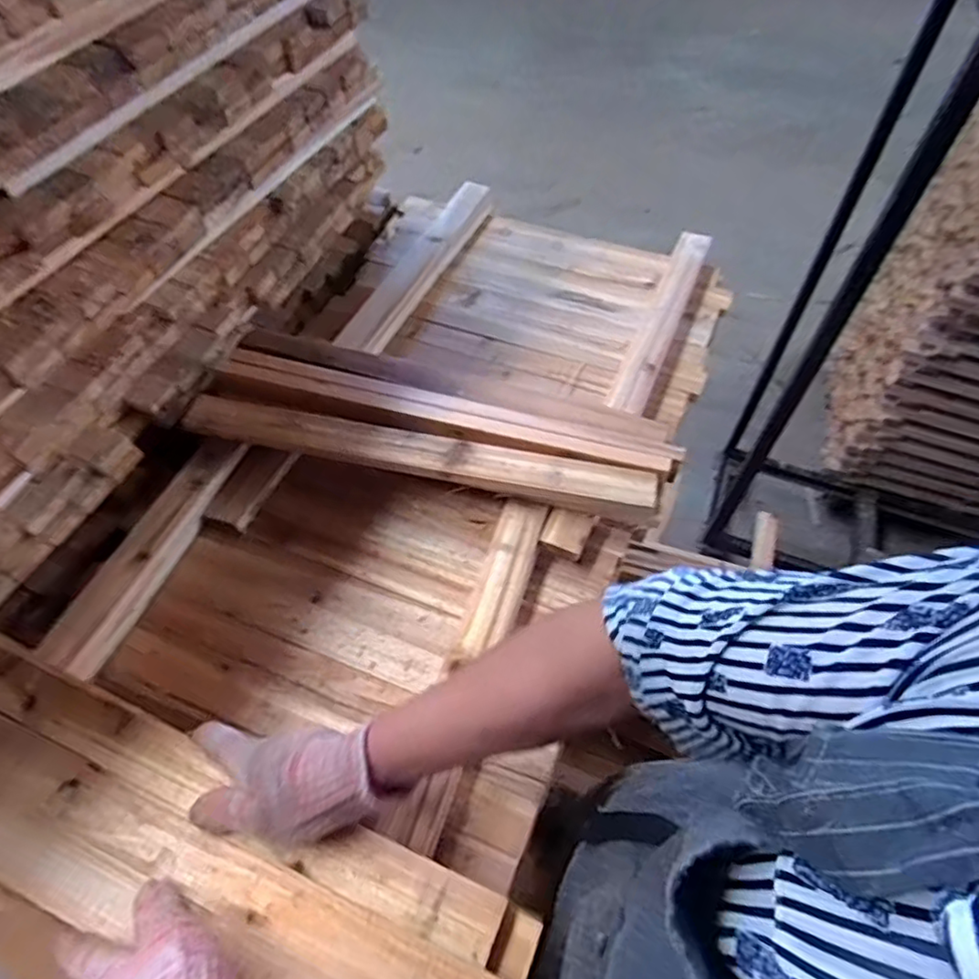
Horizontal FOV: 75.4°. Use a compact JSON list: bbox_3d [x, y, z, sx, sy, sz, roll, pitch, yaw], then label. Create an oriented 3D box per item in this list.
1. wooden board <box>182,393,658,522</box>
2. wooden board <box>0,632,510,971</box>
[{"bbox_3d":[-0.076,-0.041,0.661,0.487,0.032,0.057,12,56,7],"label":"wooden board"},{"bbox_3d":[-0.221,0.218,0.480,0.491,0.025,0.047,20,57,14],"label":"wooden board"}]

